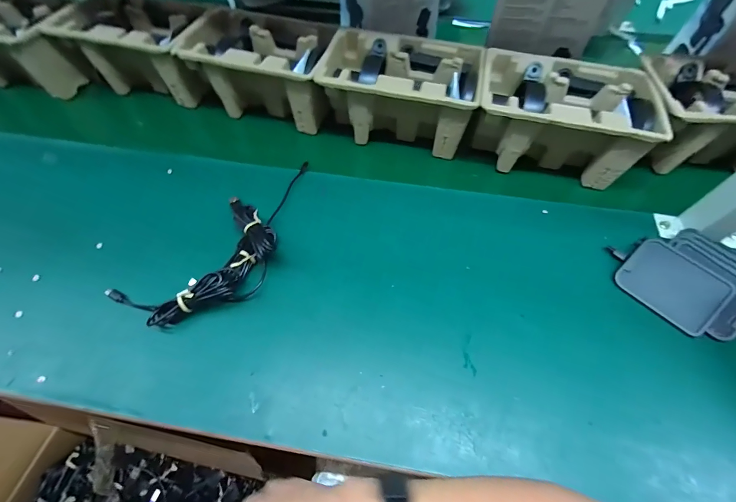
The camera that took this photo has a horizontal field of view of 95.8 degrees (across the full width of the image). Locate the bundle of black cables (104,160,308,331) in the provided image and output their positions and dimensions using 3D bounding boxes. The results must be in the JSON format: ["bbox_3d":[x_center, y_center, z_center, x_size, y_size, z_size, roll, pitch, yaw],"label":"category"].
[{"bbox_3d":[-0.160,-0.015,0.406,0.119,0.039,0.265,33,63,18],"label":"bundle of black cables"}]

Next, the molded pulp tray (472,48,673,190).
[{"bbox_3d":[0.256,-0.191,0.480,0.201,0.104,0.145,13,59,8],"label":"molded pulp tray"}]

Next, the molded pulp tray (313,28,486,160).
[{"bbox_3d":[0.047,-0.241,0.508,0.226,0.102,0.144,10,59,6],"label":"molded pulp tray"}]

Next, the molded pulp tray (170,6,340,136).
[{"bbox_3d":[-0.163,-0.296,0.540,0.209,0.106,0.152,14,59,8],"label":"molded pulp tray"}]

